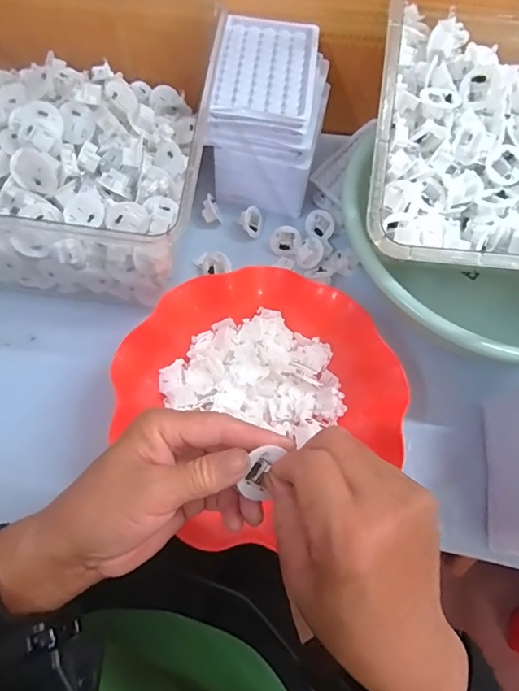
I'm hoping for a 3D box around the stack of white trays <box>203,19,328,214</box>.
[{"bbox_3d":[0.011,-0.239,0.478,0.104,0.106,0.146,9,66,2],"label":"stack of white trays"}]

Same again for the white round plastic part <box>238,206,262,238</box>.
[{"bbox_3d":[-0.010,-0.135,0.496,0.016,0.026,0.033,3,76,39],"label":"white round plastic part"}]

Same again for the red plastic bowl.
[{"bbox_3d":[-0.002,0.039,0.380,0.211,0.061,0.197,1,66,-2],"label":"red plastic bowl"}]

